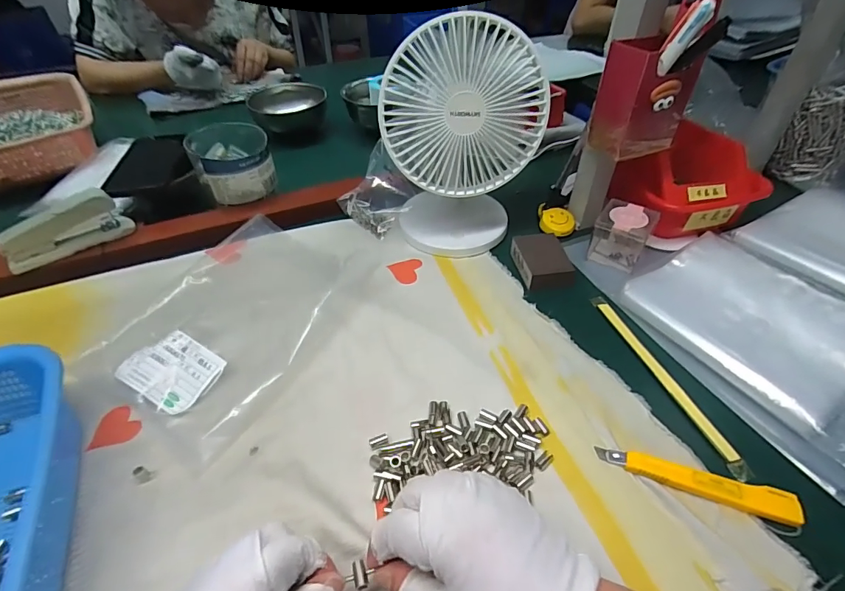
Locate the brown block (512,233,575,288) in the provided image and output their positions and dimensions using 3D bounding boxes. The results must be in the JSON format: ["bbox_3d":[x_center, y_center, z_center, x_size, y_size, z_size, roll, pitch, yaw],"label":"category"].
[{"bbox_3d":[0.133,-0.037,0.493,0.052,0.024,0.077,-2,43,-3],"label":"brown block"}]

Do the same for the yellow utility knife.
[{"bbox_3d":[0.198,0.135,0.320,0.130,0.010,0.022,13,45,12],"label":"yellow utility knife"}]

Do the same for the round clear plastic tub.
[{"bbox_3d":[-0.249,-0.171,0.589,0.092,0.085,0.094,0,43,0],"label":"round clear plastic tub"}]

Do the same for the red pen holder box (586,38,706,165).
[{"bbox_3d":[0.214,-0.191,0.429,0.086,0.094,0.051,-15,46,-17],"label":"red pen holder box"}]

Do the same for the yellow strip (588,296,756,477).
[{"bbox_3d":[0.213,0.068,0.396,0.014,0.004,0.199,-11,45,-13],"label":"yellow strip"}]

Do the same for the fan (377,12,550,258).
[{"bbox_3d":[0.043,-0.164,0.482,0.159,0.218,0.105,3,43,2],"label":"fan"}]

